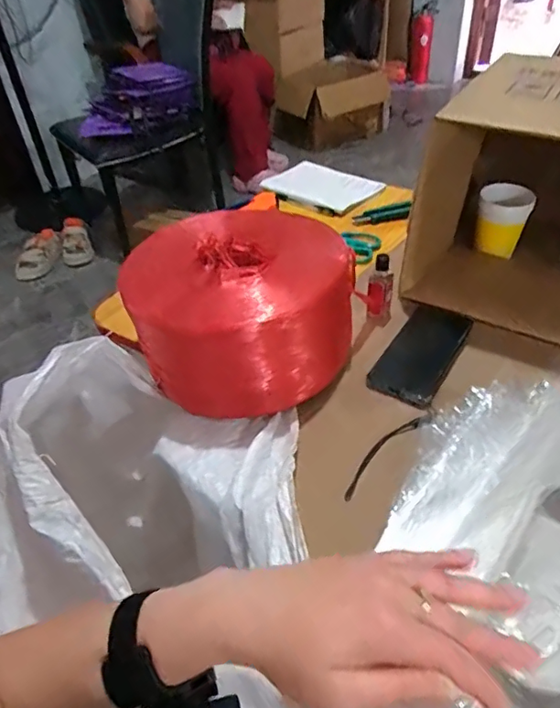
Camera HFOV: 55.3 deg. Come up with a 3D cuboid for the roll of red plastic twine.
[{"bbox_3d":[-0.049,-0.066,0.655,0.253,0.130,0.273,-21,45,-18],"label":"roll of red plastic twine"}]

